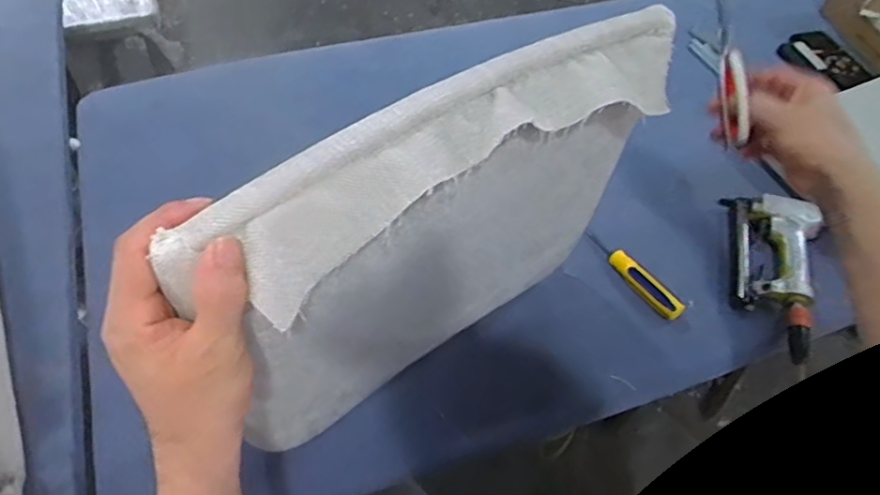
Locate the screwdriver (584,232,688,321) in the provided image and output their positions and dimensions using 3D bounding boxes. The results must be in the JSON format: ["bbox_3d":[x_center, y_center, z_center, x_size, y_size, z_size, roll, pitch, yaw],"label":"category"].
[{"bbox_3d":[0.257,0.033,0.782,0.026,0.025,0.157,-29,62,-23],"label":"screwdriver"}]

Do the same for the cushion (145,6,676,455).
[{"bbox_3d":[0.008,-0.003,0.501,0.408,0.292,0.066,-31,63,-26],"label":"cushion"}]

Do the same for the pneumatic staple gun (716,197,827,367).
[{"bbox_3d":[0.452,0.026,0.784,0.112,0.055,0.246,9,54,1],"label":"pneumatic staple gun"}]

